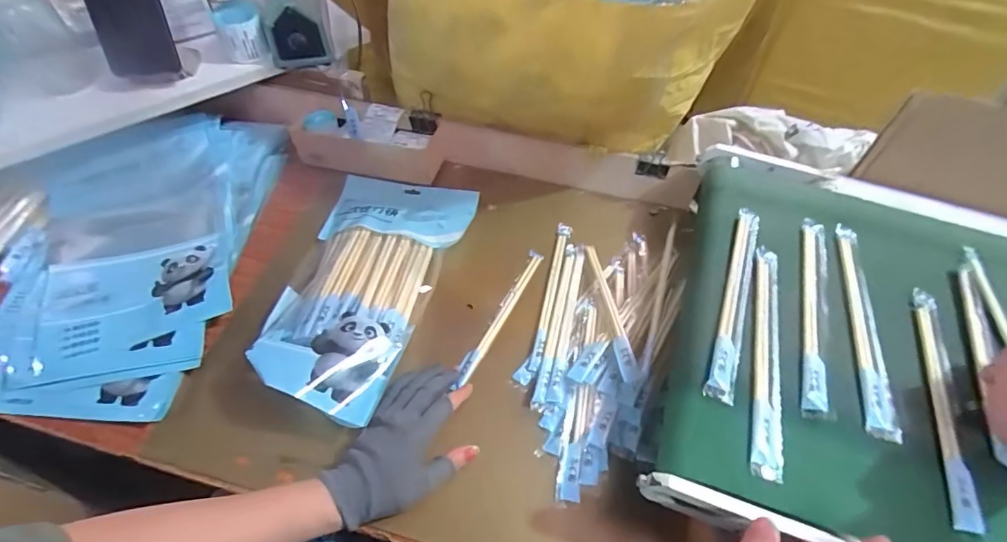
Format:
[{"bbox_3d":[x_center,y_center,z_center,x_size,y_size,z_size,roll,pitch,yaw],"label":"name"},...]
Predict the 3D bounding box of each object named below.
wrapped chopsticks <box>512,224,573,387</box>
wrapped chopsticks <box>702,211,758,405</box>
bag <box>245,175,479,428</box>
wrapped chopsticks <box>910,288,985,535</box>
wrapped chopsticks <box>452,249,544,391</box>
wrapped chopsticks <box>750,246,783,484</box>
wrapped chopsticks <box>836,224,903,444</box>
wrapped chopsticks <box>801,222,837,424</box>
[{"bbox_3d":[0.055,0.033,0.586,0.023,0.016,0.235,14,55,8],"label":"wrapped chopsticks"},{"bbox_3d":[0.223,0.021,0.456,0.022,0.008,0.228,20,56,11],"label":"wrapped chopsticks"},{"bbox_3d":[-0.170,0.002,0.559,0.181,0.070,0.326,16,55,9],"label":"bag"},{"bbox_3d":[0.376,0.105,0.403,0.022,0.004,0.219,18,55,10],"label":"wrapped chopsticks"},{"bbox_3d":[-0.002,0.050,0.566,0.015,0.012,0.198,25,57,14],"label":"wrapped chopsticks"},{"bbox_3d":[0.233,0.068,0.423,0.022,0.004,0.230,16,55,8],"label":"wrapped chopsticks"},{"bbox_3d":[0.337,0.046,0.441,0.025,0.009,0.224,14,55,8],"label":"wrapped chopsticks"},{"bbox_3d":[0.294,0.034,0.450,0.022,0.007,0.225,17,55,10],"label":"wrapped chopsticks"}]

